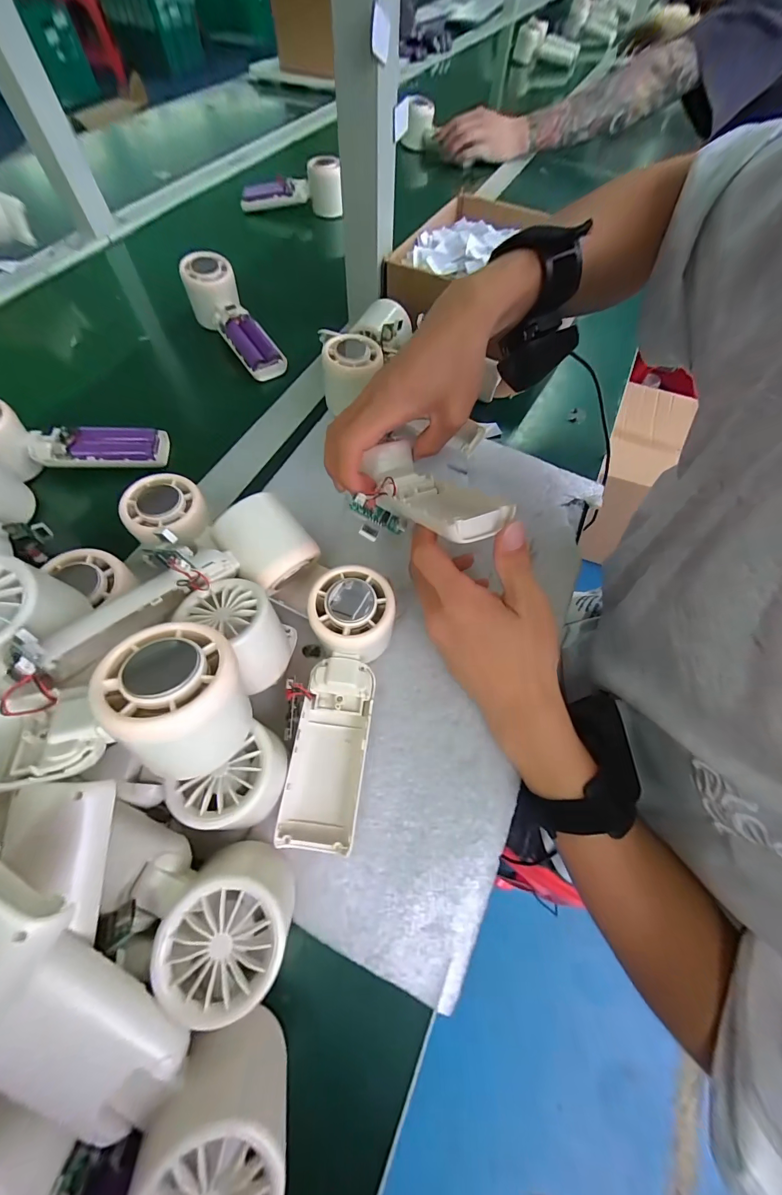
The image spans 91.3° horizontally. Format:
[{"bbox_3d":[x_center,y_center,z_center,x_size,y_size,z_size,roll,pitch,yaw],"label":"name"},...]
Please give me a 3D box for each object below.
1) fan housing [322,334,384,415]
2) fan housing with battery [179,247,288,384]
[{"bbox_3d":[-0.036,-0.214,0.369,0.054,0.052,0.052,0,64,-2],"label":"fan housing"},{"bbox_3d":[-0.179,-0.314,0.439,0.051,0.046,0.160,-34,84,-17],"label":"fan housing with battery"}]

